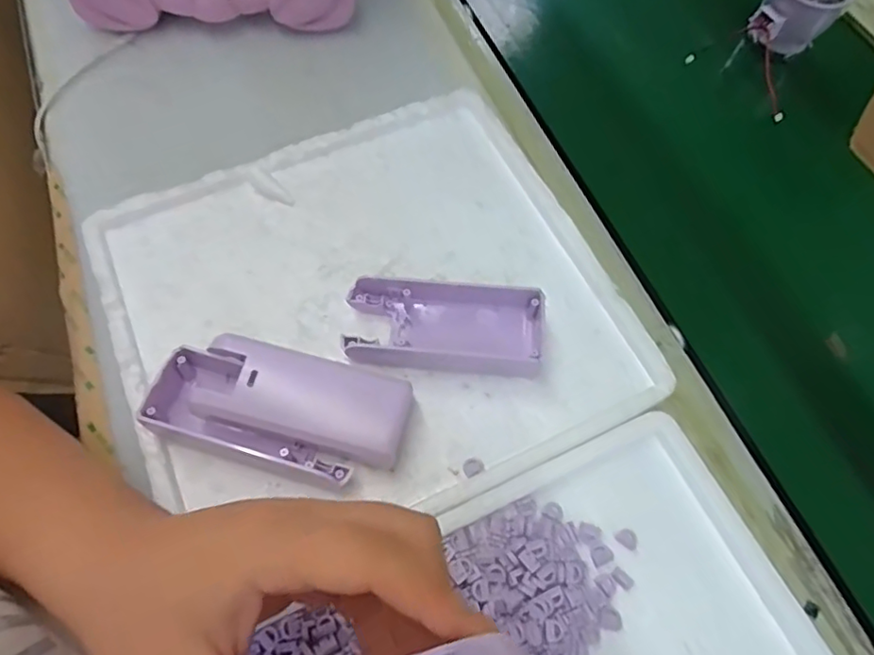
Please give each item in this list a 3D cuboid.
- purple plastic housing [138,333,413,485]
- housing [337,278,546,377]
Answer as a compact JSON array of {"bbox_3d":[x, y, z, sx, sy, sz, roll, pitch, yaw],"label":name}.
[{"bbox_3d":[-0.080,0.042,0.301,0.125,0.034,0.058,13,64,6],"label":"purple plastic housing"},{"bbox_3d":[0.006,0.002,0.326,0.108,0.027,0.046,3,63,1],"label":"housing"}]

